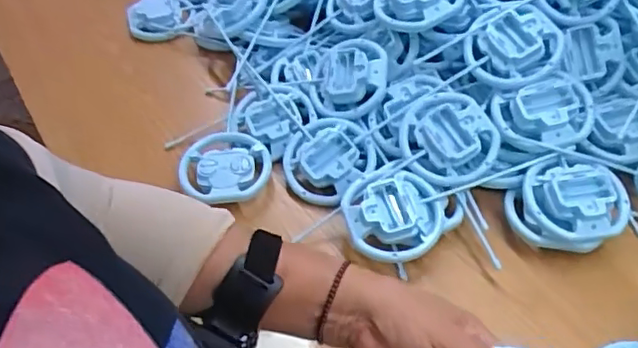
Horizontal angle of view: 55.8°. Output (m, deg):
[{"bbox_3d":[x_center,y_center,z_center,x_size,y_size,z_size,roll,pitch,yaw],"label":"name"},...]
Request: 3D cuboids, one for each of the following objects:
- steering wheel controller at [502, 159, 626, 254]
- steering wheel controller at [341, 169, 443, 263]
[{"bbox_3d":[0.253,0.030,0.606,0.114,0.046,0.094,-19,51,-11],"label":"steering wheel controller"},{"bbox_3d":[0.077,0.037,0.625,0.098,0.031,0.095,-2,50,3],"label":"steering wheel controller"}]

